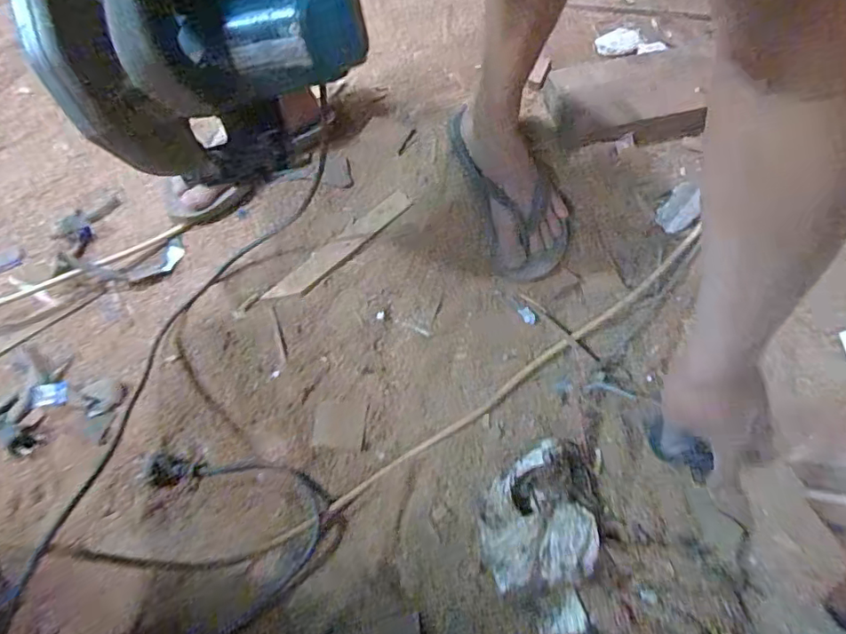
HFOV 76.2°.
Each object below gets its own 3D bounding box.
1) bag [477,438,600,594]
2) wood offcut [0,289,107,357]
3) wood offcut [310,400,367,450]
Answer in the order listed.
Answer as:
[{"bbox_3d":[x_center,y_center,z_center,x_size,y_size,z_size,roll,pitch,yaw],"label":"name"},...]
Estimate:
[{"bbox_3d":[0.125,0.208,0.572,0.131,0.061,0.136,-9,67,-4],"label":"bag"},{"bbox_3d":[-0.503,0.024,0.683,0.204,0.011,0.033,-26,69,-11],"label":"wood offcut"},{"bbox_3d":[-0.100,0.127,0.639,0.060,0.005,0.055,5,66,2],"label":"wood offcut"}]

